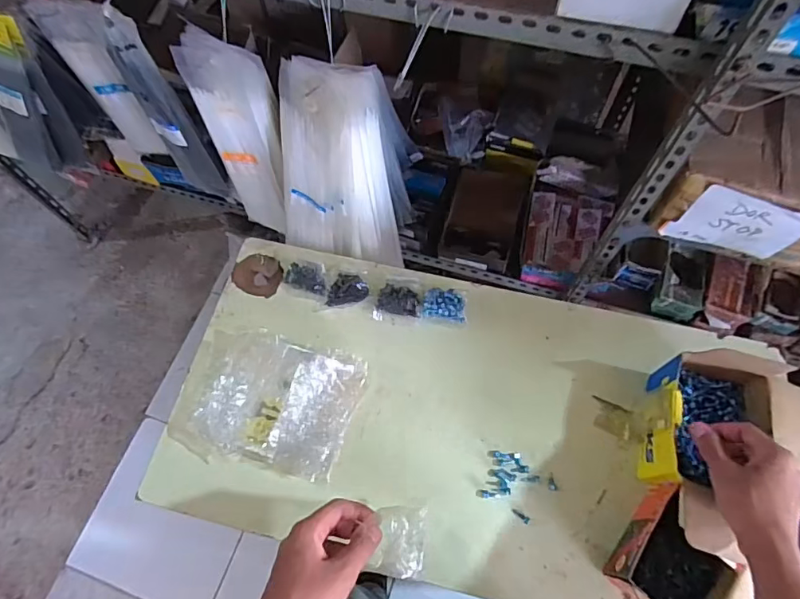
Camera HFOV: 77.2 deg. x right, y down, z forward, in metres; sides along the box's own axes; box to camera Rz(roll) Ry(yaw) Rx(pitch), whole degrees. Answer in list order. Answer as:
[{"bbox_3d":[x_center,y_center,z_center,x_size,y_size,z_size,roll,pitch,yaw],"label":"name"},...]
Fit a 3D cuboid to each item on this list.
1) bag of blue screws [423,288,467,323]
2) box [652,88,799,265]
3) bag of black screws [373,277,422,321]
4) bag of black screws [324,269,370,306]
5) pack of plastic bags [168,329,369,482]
[{"bbox_3d":[0.063,0.007,0.710,0.059,0.014,0.047,2,67,3],"label":"bag of blue screws"},{"bbox_3d":[0.466,-0.159,0.653,0.203,0.119,0.155,16,69,8],"label":"box"},{"bbox_3d":[-0.004,-0.002,0.726,0.066,0.013,0.058,-2,67,1],"label":"bag of black screws"},{"bbox_3d":[-0.076,-0.015,0.737,0.061,0.015,0.053,7,68,5],"label":"bag of black screws"},{"bbox_3d":[-0.175,0.130,0.656,0.226,0.047,0.169,17,69,9],"label":"pack of plastic bags"}]

